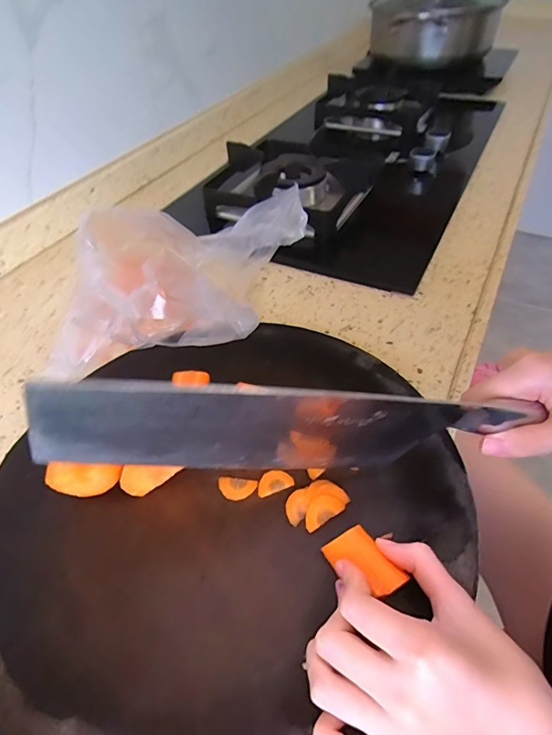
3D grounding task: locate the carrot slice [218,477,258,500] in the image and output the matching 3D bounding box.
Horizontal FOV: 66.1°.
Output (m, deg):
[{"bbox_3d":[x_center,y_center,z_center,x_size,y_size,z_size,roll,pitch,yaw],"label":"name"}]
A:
[{"bbox_3d":[-0.027,0.084,0.294,0.027,0.004,0.015,2,48,7],"label":"carrot slice"}]

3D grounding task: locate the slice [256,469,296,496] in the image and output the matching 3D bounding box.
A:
[{"bbox_3d":[-0.001,0.079,0.296,0.025,0.004,0.015,-16,48,-10],"label":"slice"}]

